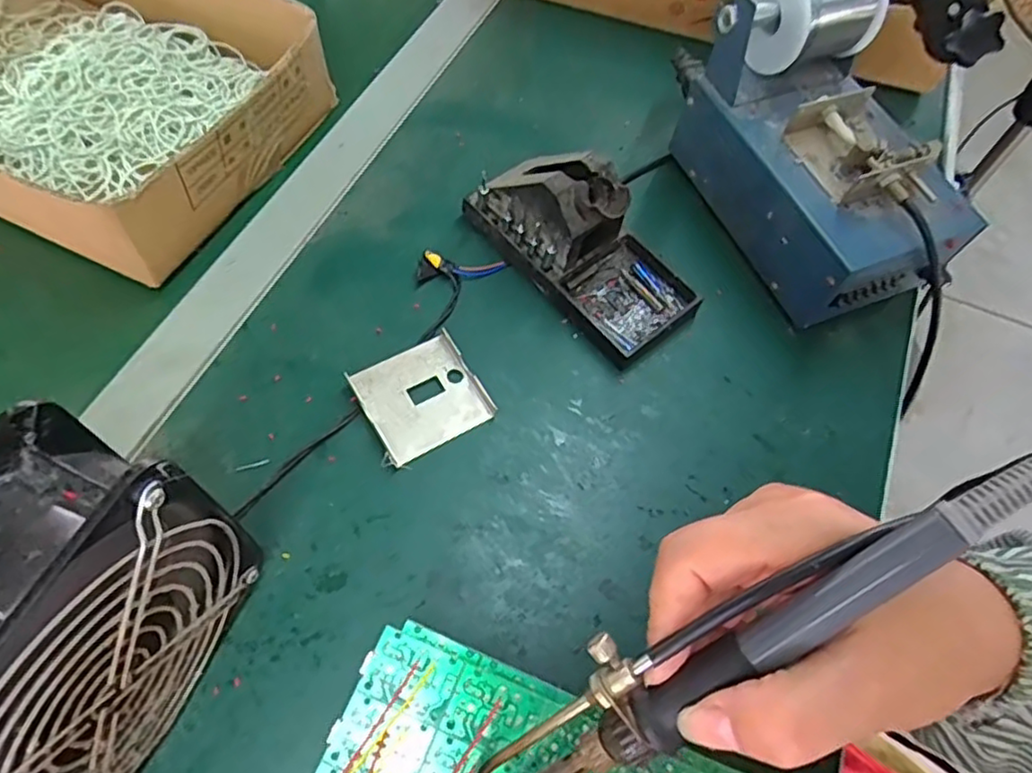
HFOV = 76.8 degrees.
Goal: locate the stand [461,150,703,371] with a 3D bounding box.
[{"bbox_3d":[0.047,-0.100,0.420,0.076,0.070,0.152,-36,68,-21],"label":"stand"}]

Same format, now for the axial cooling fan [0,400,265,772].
[{"bbox_3d":[-0.170,0.105,0.246,0.057,0.153,0.143,25,62,10],"label":"axial cooling fan"}]

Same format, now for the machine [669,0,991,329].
[{"bbox_3d":[0.207,-0.166,0.431,0.121,0.121,0.218,-19,63,-14],"label":"machine"}]

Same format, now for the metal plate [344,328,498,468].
[{"bbox_3d":[-0.056,0.005,0.390,0.069,0.010,0.064,-30,66,-19],"label":"metal plate"}]

